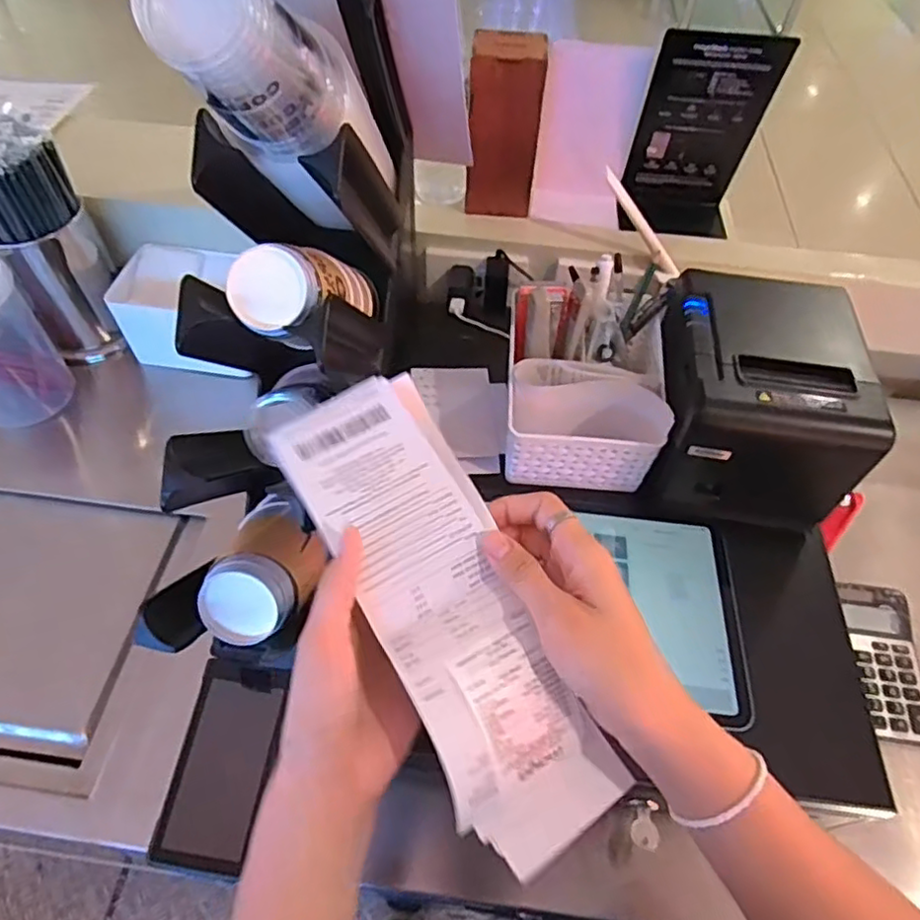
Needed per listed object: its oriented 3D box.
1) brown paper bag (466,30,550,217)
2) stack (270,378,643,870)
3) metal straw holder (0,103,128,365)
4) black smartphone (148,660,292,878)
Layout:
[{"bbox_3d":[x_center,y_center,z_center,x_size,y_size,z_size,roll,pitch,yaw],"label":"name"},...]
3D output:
[{"bbox_3d":[0.050,-0.361,0.696,0.075,0.170,0.062,7,53,2],"label":"brown paper bag"},{"bbox_3d":[-0.011,0.074,0.352,0.089,0.053,0.273,-22,71,-19],"label":"stack"},{"bbox_3d":[-0.480,-0.243,0.738,0.112,0.277,0.090,-31,60,-24],"label":"metal straw holder"},{"bbox_3d":[-0.192,0.246,0.520,0.071,0.007,0.153,17,67,-15],"label":"black smartphone"}]

